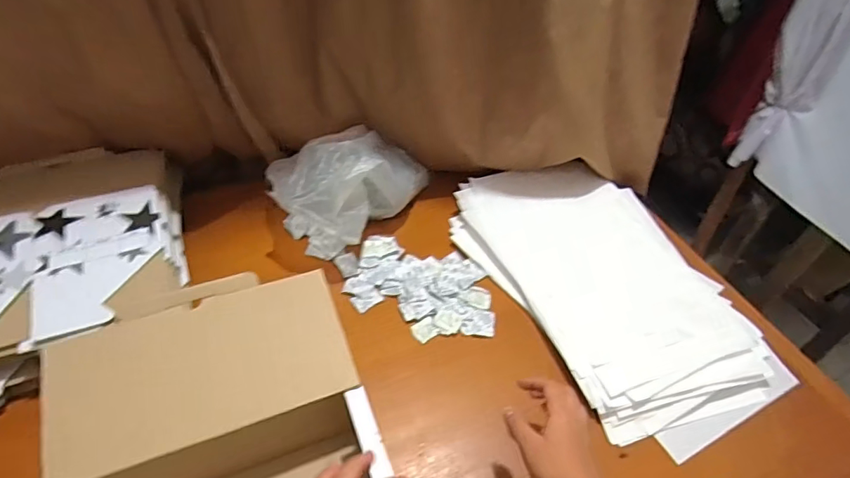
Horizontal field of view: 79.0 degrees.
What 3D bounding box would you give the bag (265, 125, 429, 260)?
[{"bbox_3d":[-0.118,-0.094,0.755,0.162,0.132,0.225,26,53,17],"label":"bag"}]

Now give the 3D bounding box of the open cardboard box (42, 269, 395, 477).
[{"bbox_3d":[-0.202,0.211,0.514,0.286,0.121,0.306,-18,53,-18],"label":"open cardboard box"}]

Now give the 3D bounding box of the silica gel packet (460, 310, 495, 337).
[{"bbox_3d":[0.071,0.109,0.682,0.044,0.005,0.038,6,50,1],"label":"silica gel packet"}]

